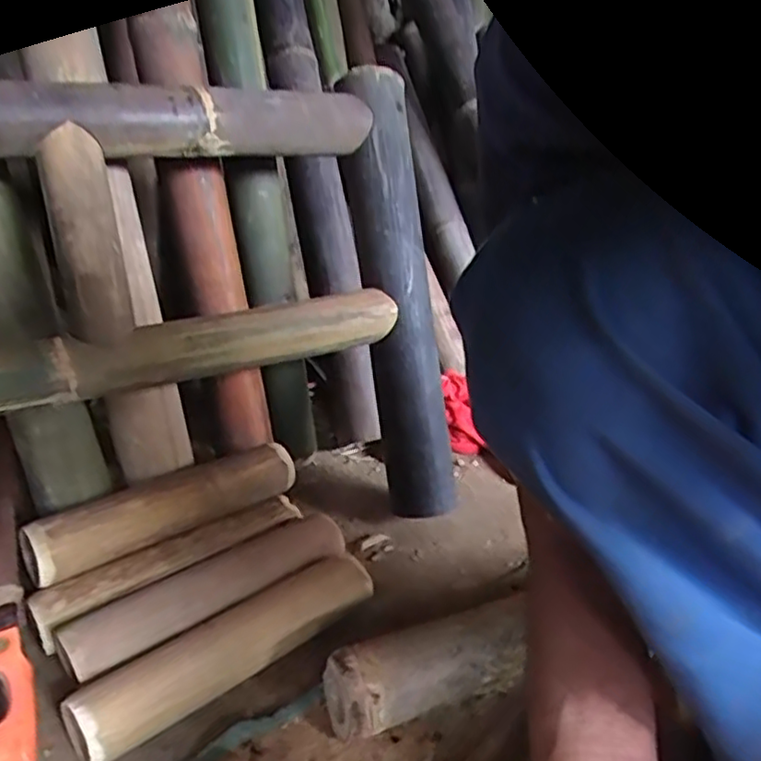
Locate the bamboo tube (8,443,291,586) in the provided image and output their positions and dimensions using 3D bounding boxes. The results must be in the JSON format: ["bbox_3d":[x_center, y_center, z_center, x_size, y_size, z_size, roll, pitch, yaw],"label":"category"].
[{"bbox_3d":[-0.208,0.124,0.667,0.259,0.059,0.053,-17,30,-37],"label":"bamboo tube"}]

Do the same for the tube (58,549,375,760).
[{"bbox_3d":[-0.125,0.227,0.577,0.268,0.055,0.057,-19,32,-38],"label":"tube"}]

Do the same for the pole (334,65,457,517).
[{"bbox_3d":[0.018,-0.094,0.767,0.071,0.495,0.068,-8,5,-21],"label":"pole"}]

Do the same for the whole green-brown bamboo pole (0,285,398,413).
[{"bbox_3d":[-0.247,-0.017,0.611,0.602,0.058,0.047,-12,27,-30],"label":"whole green-brown bamboo pole"}]

